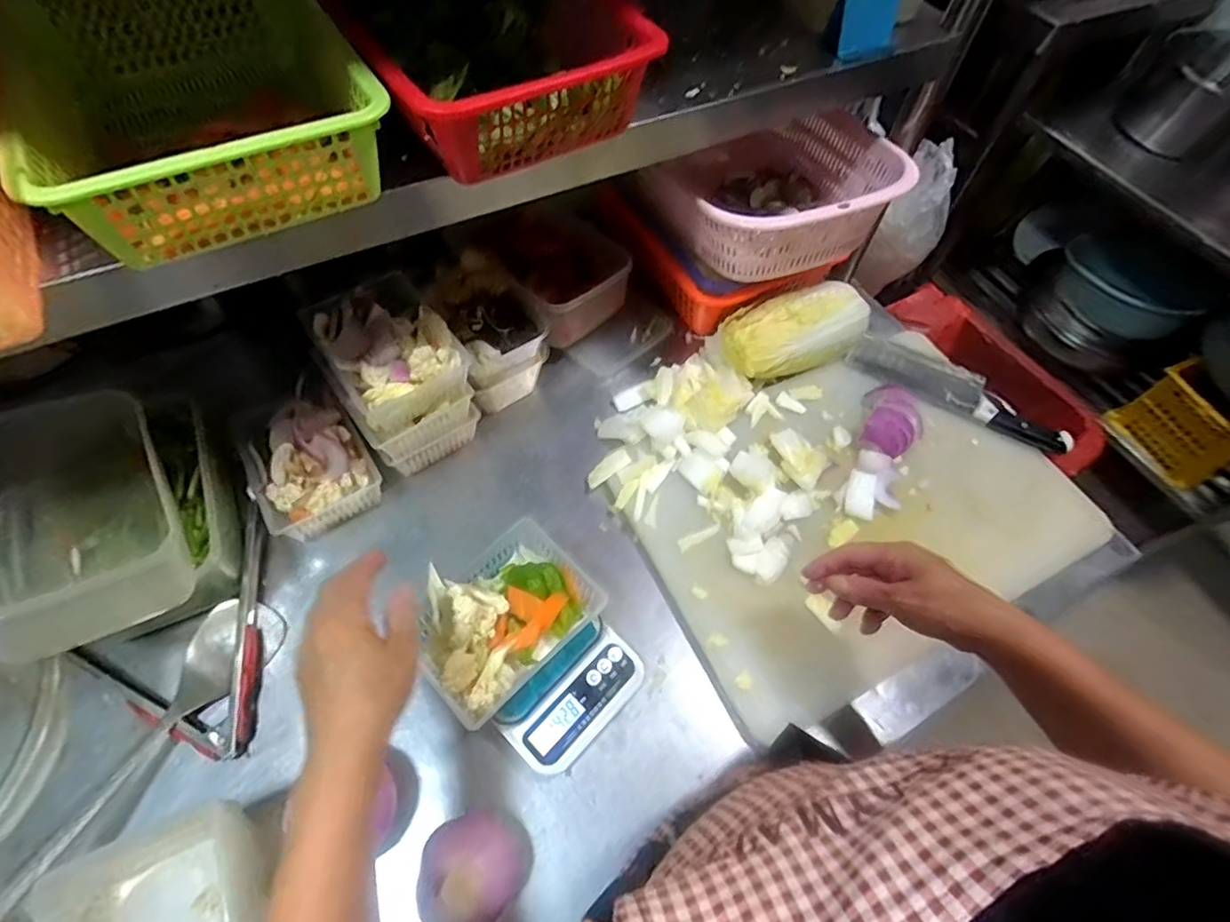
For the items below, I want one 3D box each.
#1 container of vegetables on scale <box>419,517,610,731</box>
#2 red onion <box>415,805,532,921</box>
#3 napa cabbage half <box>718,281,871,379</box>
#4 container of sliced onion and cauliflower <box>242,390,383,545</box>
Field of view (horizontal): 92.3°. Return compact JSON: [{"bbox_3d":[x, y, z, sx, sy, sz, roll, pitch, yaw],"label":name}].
[{"bbox_3d":[-0.099,0.127,0.508,0.119,0.067,0.151,42,65,18],"label":"container of vegetables on scale"},{"bbox_3d":[-0.106,0.316,0.457,0.072,0.071,0.074,2,60,-3],"label":"red onion"},{"bbox_3d":[0.232,-0.170,0.754,0.205,0.067,0.100,-19,63,-15],"label":"napa cabbage half"},{"bbox_3d":[-0.337,0.002,0.647,0.116,0.061,0.153,-31,67,-20],"label":"container of sliced onion and cauliflower"}]

